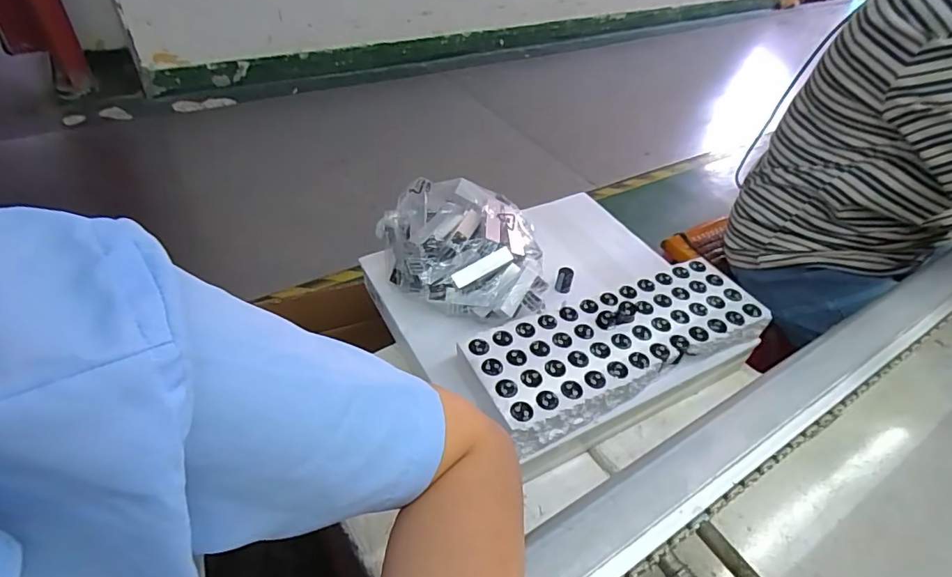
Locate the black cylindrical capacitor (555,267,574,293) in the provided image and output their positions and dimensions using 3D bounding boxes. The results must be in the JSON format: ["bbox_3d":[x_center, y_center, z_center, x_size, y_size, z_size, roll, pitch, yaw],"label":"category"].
[{"bbox_3d":[0.125,-0.013,0.715,0.022,0.031,0.023,3,44,-3],"label":"black cylindrical capacitor"}]

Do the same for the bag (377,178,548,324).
[{"bbox_3d":[-0.015,-0.051,0.671,0.221,0.111,0.162,10,44,4],"label":"bag"}]

